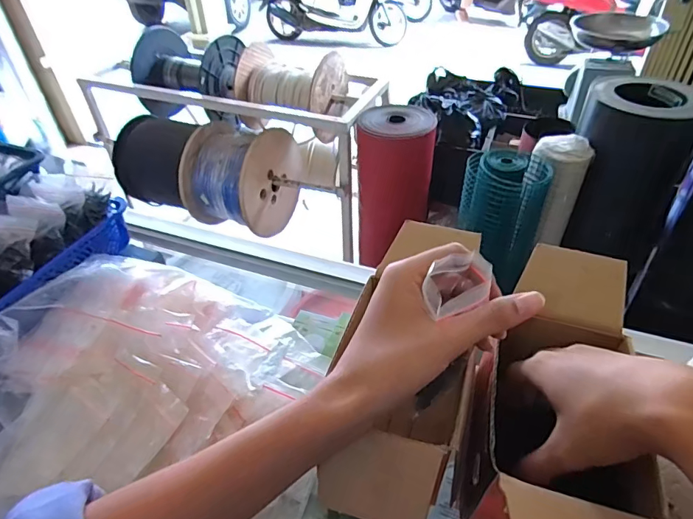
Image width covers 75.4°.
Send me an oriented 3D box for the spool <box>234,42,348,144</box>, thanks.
[{"bbox_3d":[-0.179,-0.558,1.472,0.351,0.223,0.255,15,44,19],"label":"spool"}]

